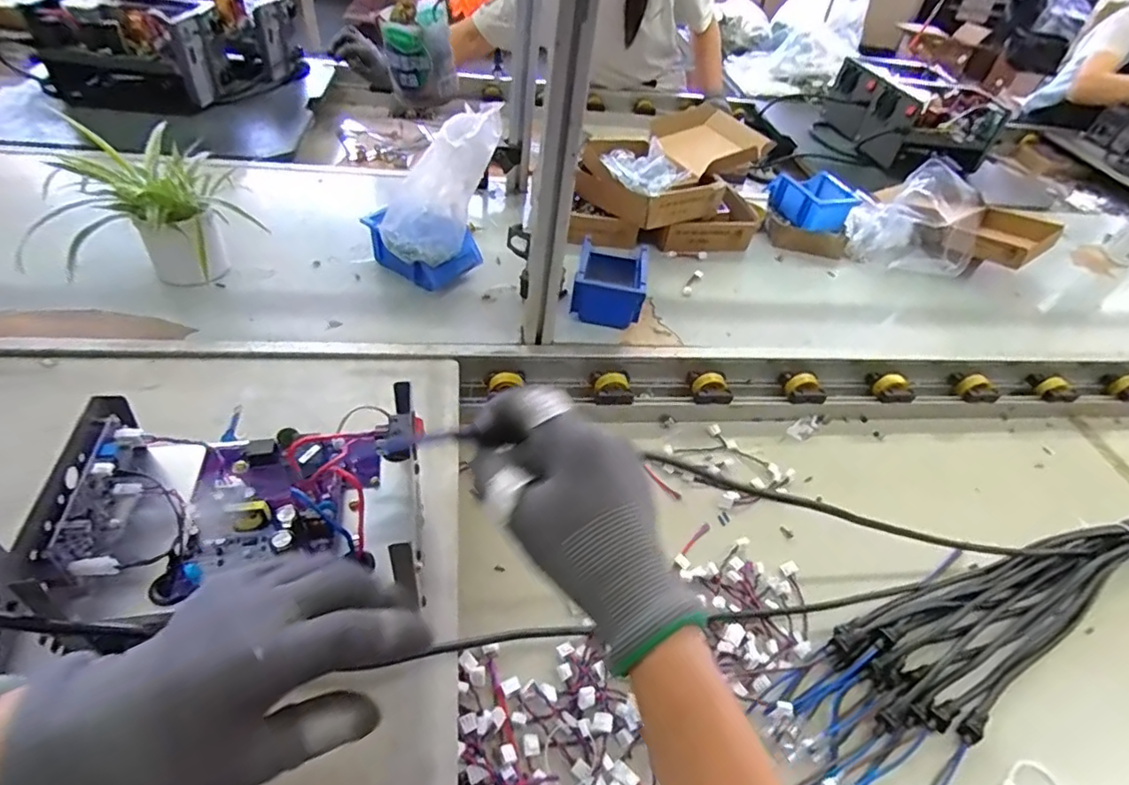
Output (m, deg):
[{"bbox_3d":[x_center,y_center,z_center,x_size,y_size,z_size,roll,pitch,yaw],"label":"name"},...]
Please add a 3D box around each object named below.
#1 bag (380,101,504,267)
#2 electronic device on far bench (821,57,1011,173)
[{"bbox_3d":[-0.177,-0.301,0.833,0.114,0.235,0.072,37,11,25],"label":"bag"},{"bbox_3d":[0.894,-0.736,1.502,0.308,0.160,0.370,2,45,-8],"label":"electronic device on far bench"}]

